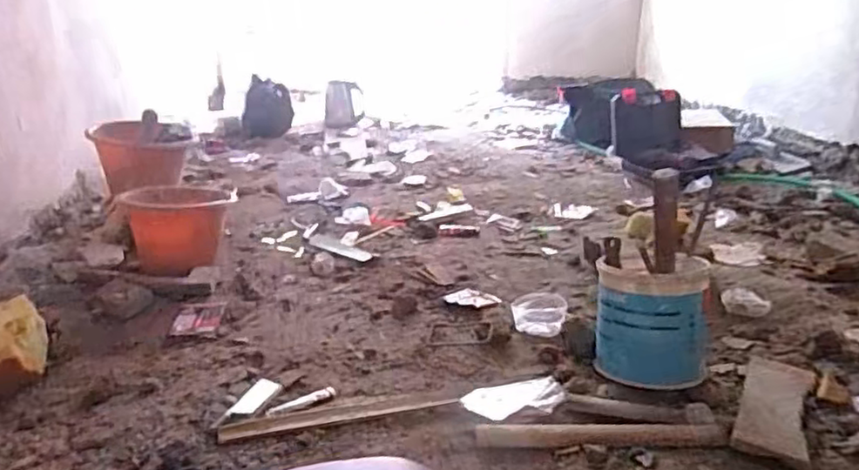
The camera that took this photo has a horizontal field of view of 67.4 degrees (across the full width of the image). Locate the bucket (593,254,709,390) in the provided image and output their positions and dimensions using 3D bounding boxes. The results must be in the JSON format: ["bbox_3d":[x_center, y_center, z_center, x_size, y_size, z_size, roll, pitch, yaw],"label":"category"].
[{"bbox_3d":[0.371,0.138,1.077,0.178,0.190,0.176,8,23,21],"label":"bucket"}]

